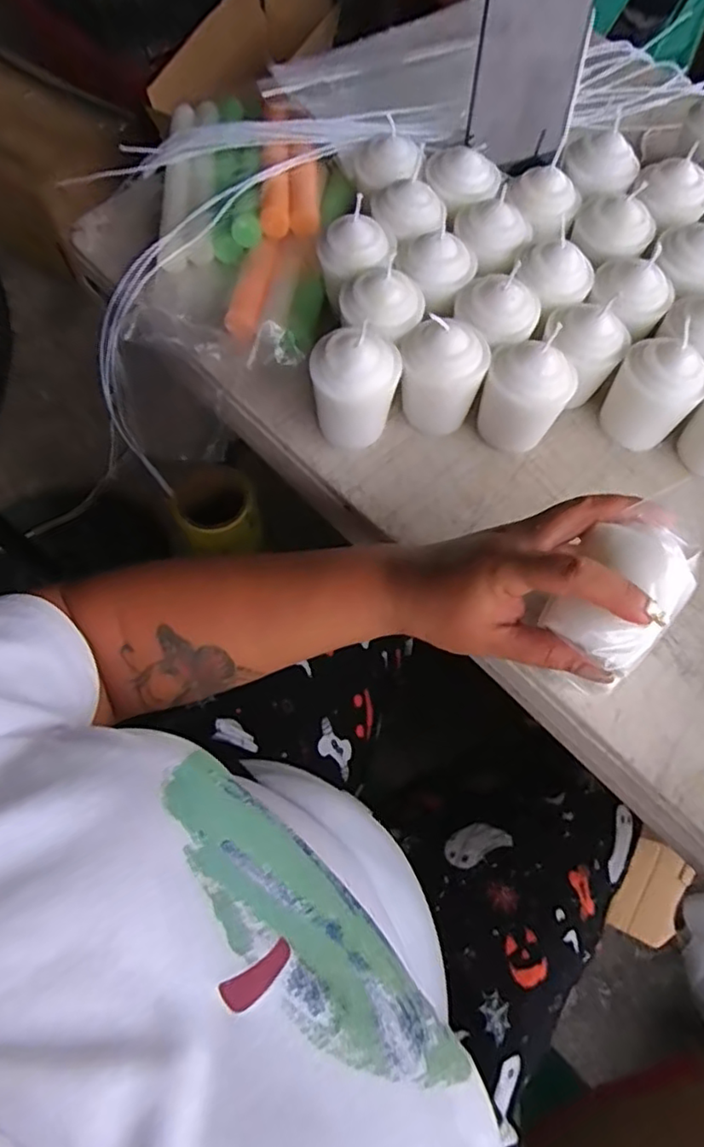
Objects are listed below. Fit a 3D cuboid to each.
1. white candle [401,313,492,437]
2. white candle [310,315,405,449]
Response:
[{"bbox_3d":[0.062,-0.143,0.423,0.053,0.075,0.064,9,67,3],"label":"white candle"},{"bbox_3d":[0.001,-0.122,0.410,0.055,0.076,0.043,11,67,3],"label":"white candle"}]

